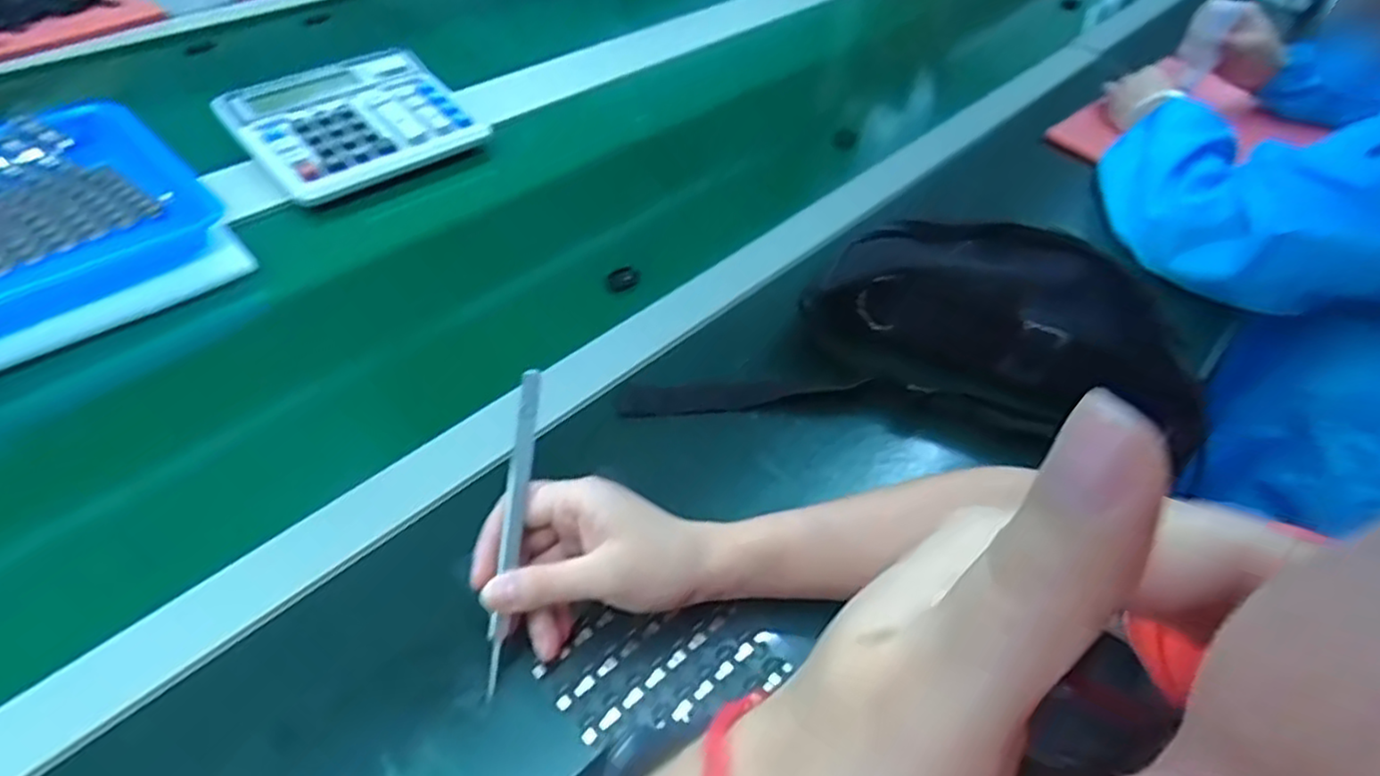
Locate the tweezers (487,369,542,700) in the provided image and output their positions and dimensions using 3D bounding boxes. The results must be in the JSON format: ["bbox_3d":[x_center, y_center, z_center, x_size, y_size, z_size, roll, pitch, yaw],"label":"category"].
[{"bbox_3d":[-0.089,0.070,0.352,0.012,0.013,0.158,6,80,-1],"label":"tweezers"}]

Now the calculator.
[{"bbox_3d":[-0.314,-0.250,0.664,0.197,0.042,0.165,-30,57,-28],"label":"calculator"}]

